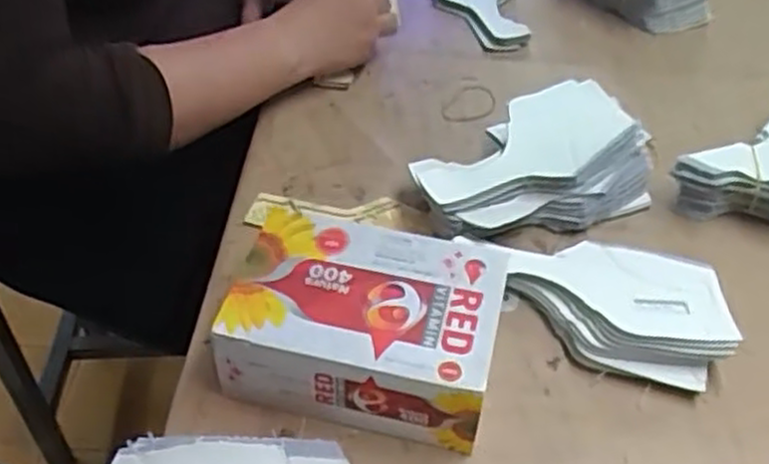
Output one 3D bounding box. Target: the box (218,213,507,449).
[{"bbox_3d":[-0.011,0.059,0.485,0.155,0.069,0.107,11,45,9],"label":"box"}]

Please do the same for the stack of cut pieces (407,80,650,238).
[{"bbox_3d":[0.112,-0.059,0.613,0.189,0.051,0.133,-17,47,-18],"label":"stack of cut pieces"}]

